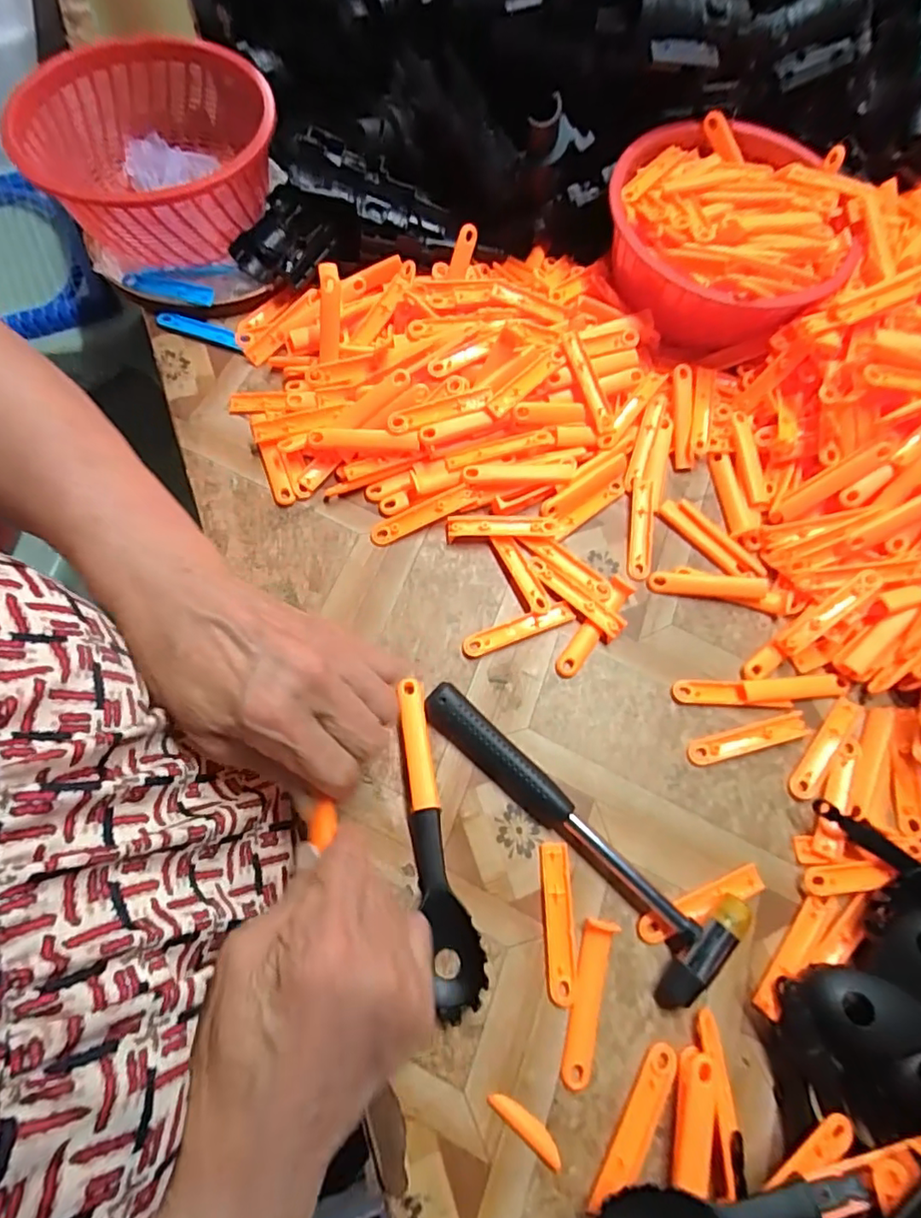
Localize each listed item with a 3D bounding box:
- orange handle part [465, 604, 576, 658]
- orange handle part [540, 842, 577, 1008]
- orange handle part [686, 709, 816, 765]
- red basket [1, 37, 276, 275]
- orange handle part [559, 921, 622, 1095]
[{"bbox_3d":[0.038,0.013,0.361,0.075,0.004,0.014,-18,71,-11],"label":"orange handle part"},{"bbox_3d":[0.053,0.168,0.302,0.015,0.004,0.076,1,68,-4],"label":"orange handle part"},{"bbox_3d":[0.177,0.079,0.344,0.075,0.005,0.016,-13,70,-9],"label":"orange handle part"},{"bbox_3d":[-0.224,-0.339,0.431,0.173,0.083,0.174,-5,69,-6],"label":"red basket"},{"bbox_3d":[0.065,0.201,0.288,0.016,0.007,0.075,18,68,3],"label":"orange handle part"}]

